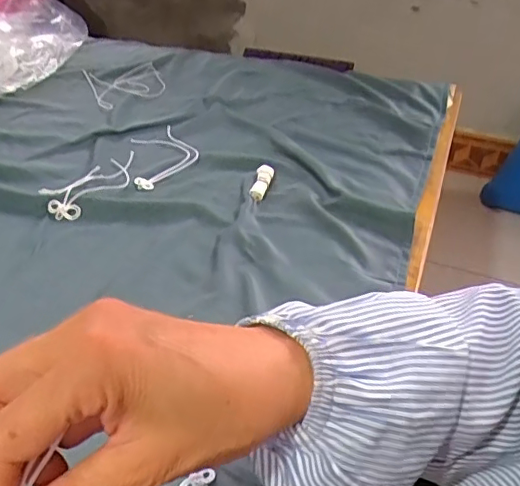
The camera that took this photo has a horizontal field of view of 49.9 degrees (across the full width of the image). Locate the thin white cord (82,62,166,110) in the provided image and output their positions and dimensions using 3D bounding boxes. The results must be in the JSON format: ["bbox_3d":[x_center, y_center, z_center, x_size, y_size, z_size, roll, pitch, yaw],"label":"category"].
[{"bbox_3d":[-0.205,-0.249,0.874,0.113,0.015,0.139,-15,40,-21],"label":"thin white cord"}]

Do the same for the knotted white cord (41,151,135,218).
[{"bbox_3d":[-0.192,-0.073,0.648,0.065,0.015,0.135,24,43,26],"label":"knotted white cord"}]

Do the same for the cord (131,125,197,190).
[{"bbox_3d":[-0.122,-0.115,0.716,0.080,0.008,0.159,-6,38,-10],"label":"cord"}]

